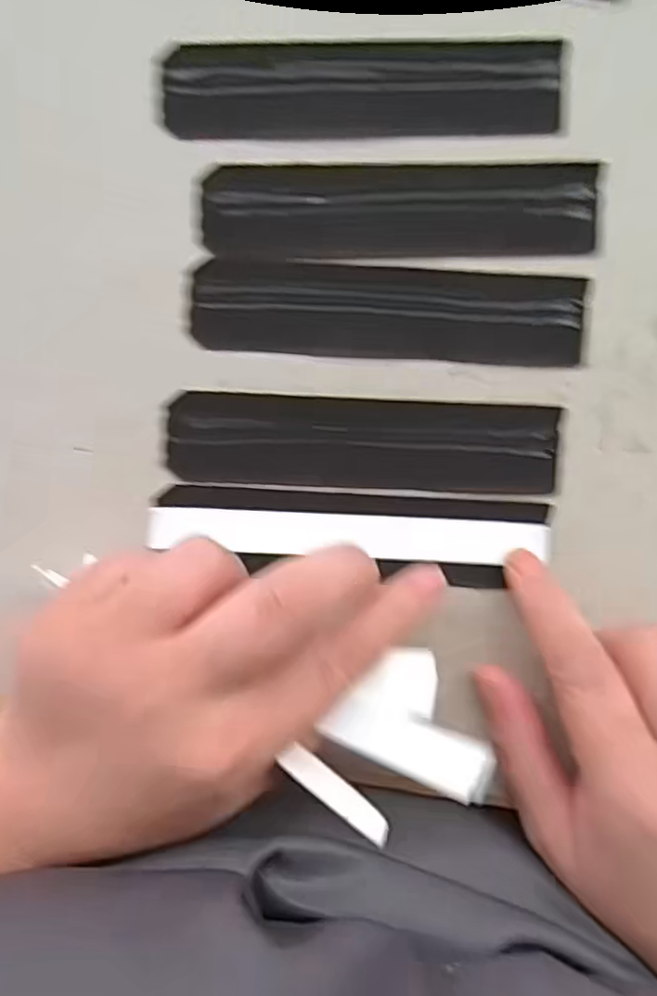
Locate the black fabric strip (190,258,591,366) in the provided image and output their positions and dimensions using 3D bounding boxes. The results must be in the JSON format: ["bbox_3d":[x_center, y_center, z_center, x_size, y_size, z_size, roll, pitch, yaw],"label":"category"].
[{"bbox_3d":[0.021,-0.067,0.246,0.136,0.007,0.034,3,81,0],"label":"black fabric strip"}]

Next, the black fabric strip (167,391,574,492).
[{"bbox_3d":[0.013,-0.019,0.243,0.136,0.004,0.031,3,93,1],"label":"black fabric strip"}]

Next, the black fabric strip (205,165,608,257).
[{"bbox_3d":[0.025,-0.102,0.244,0.139,0.005,0.031,0,92,1],"label":"black fabric strip"}]

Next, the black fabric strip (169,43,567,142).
[{"bbox_3d":[0.013,-0.145,0.242,0.137,0.007,0.034,-1,89,-1],"label":"black fabric strip"}]

